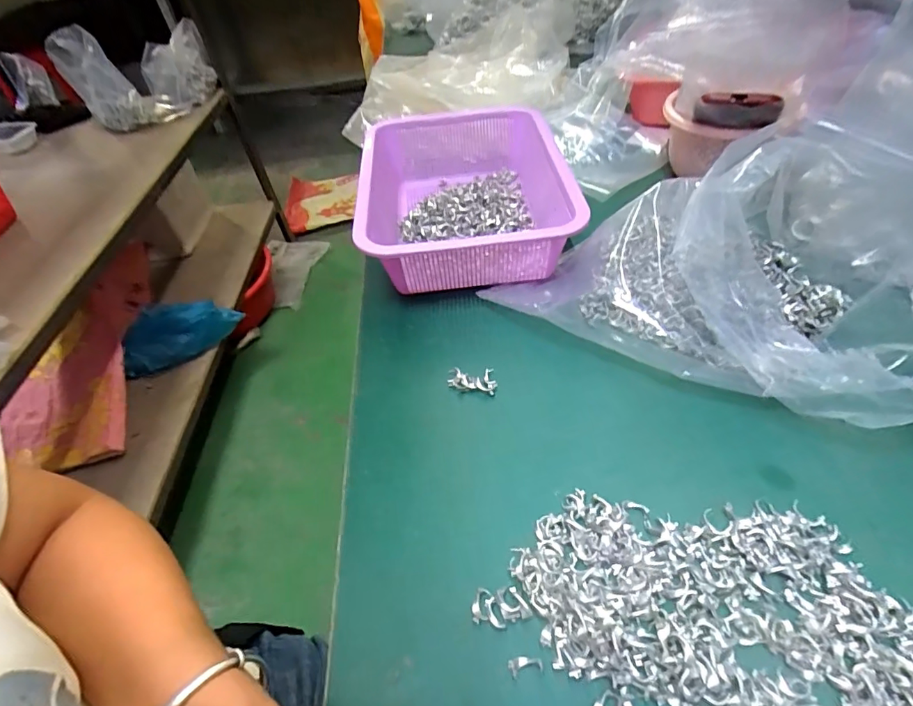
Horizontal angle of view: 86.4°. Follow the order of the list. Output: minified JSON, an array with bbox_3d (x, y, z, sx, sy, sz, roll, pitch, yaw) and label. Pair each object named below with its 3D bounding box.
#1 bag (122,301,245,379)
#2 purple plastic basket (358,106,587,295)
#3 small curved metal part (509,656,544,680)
[{"bbox_3d":[-0.679,-0.053,1.194,0.275,0.135,0.117,-17,48,-7],"label":"bag"},{"bbox_3d":[0.014,-0.190,0.568,0.233,0.092,0.322,-7,47,0],"label":"purple plastic basket"},{"bbox_3d":[0.039,0.178,0.277,0.019,0.004,0.009,-14,47,-6],"label":"small curved metal part"}]

